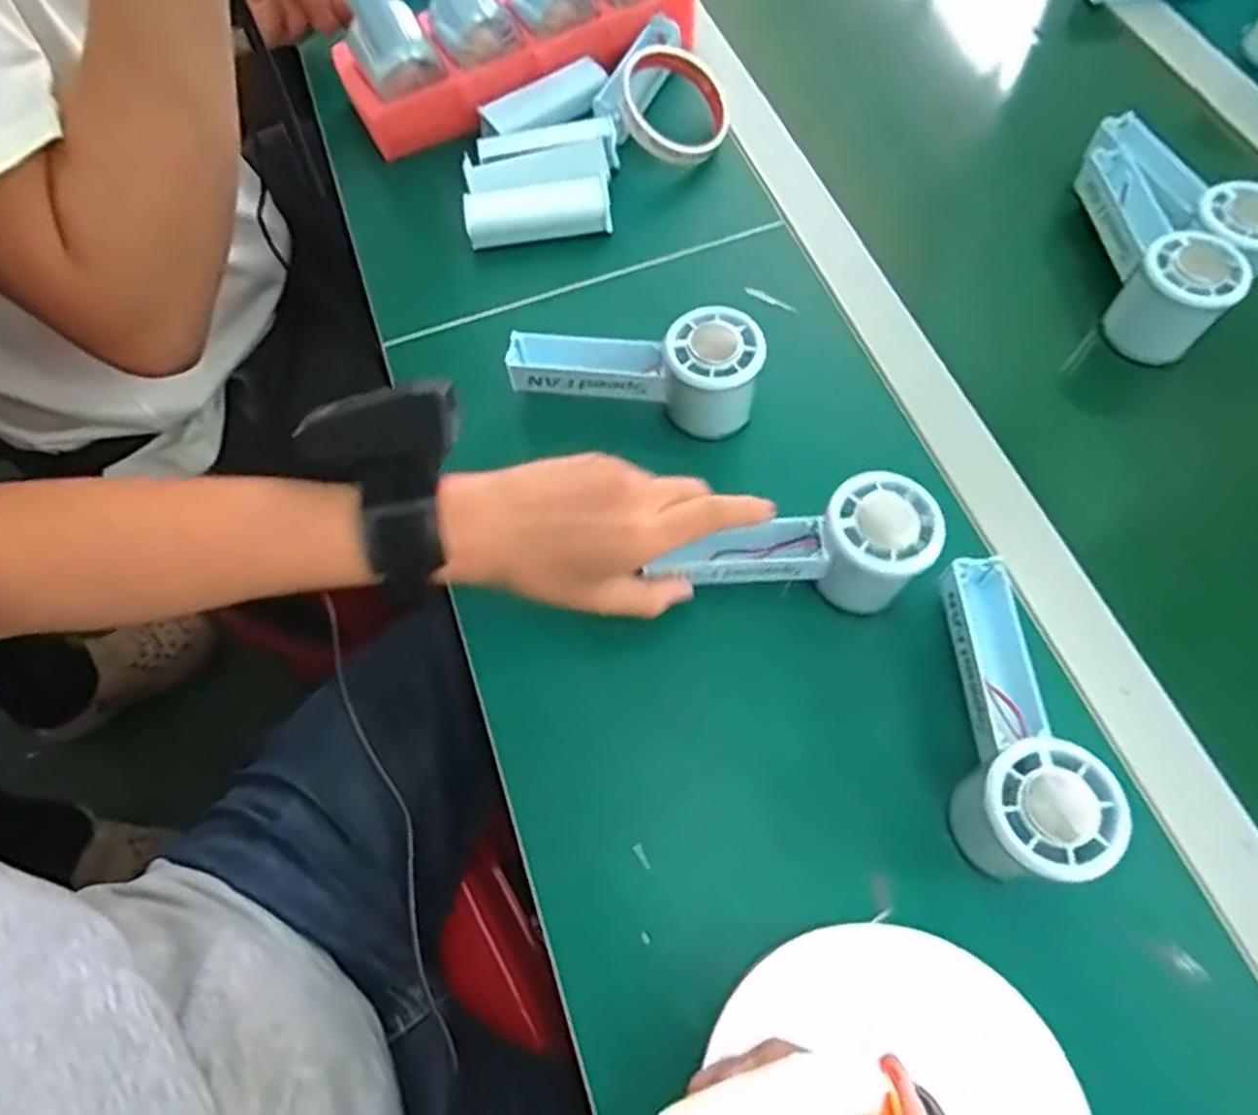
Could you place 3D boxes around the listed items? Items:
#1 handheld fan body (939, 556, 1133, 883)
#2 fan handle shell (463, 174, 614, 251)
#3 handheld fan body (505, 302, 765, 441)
[{"bbox_3d":[0.175,0.073,0.369,0.053,0.053,0.148,-9,65,-2],"label":"handheld fan body"},{"bbox_3d":[-0.064,-0.246,0.553,0.101,0.034,0.032,-5,65,0],"label":"fan handle shell"},{"bbox_3d":[0.004,-0.119,0.473,0.148,0.066,0.051,10,66,7],"label":"handheld fan body"}]

